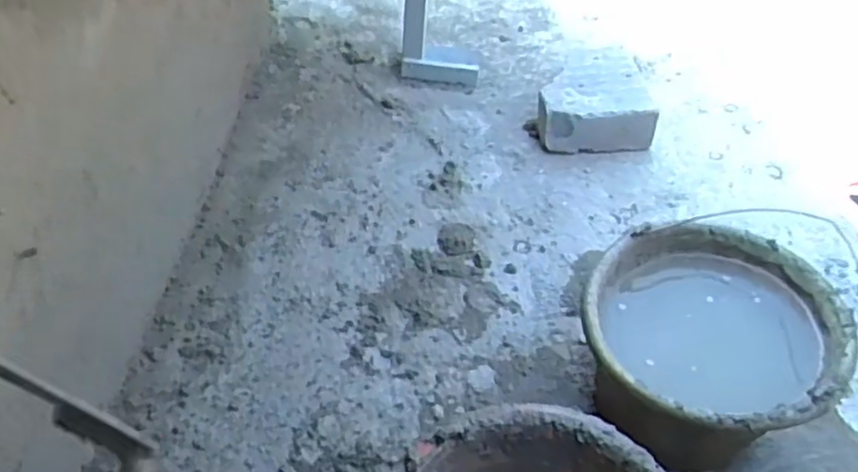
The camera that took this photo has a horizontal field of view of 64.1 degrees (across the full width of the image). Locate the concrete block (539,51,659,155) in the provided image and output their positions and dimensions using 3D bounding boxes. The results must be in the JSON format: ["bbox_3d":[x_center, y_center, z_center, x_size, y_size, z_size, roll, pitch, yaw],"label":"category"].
[{"bbox_3d":[0.258,-0.214,1.082,0.171,0.081,0.190,3,46,2],"label":"concrete block"}]

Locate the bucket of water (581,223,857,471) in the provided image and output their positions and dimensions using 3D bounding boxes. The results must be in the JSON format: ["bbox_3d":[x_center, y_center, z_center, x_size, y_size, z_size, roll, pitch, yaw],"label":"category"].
[{"bbox_3d":[0.268,0.123,0.704,0.230,0.198,0.230,0,46,0],"label":"bucket of water"}]

